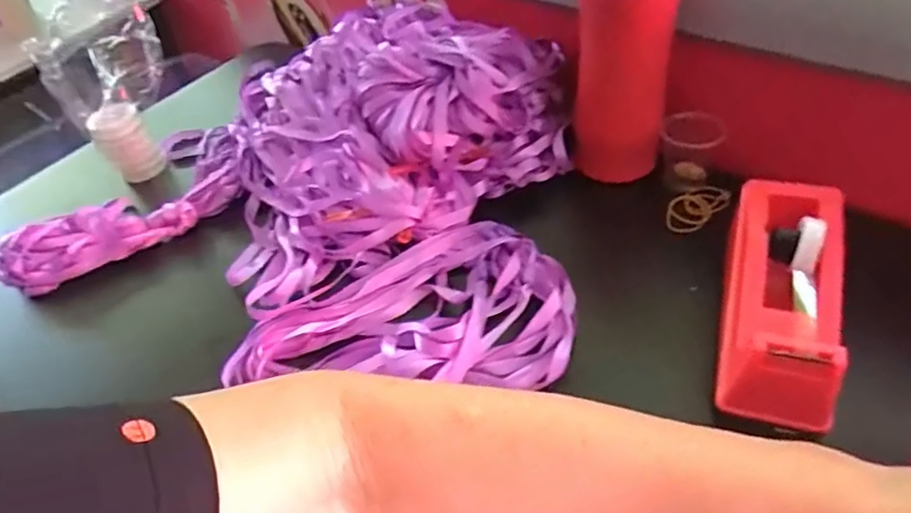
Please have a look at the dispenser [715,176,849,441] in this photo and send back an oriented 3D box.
[{"bbox_3d":[0.200,0.018,0.363,0.065,0.062,0.160,13,61,14],"label":"dispenser"}]

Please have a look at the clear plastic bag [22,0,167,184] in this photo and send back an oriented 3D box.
[{"bbox_3d":[-0.322,-0.150,0.571,0.094,0.157,0.086,-30,49,-18],"label":"clear plastic bag"}]

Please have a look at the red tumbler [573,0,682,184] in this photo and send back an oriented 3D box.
[{"bbox_3d":[0.134,-0.155,0.480,0.072,0.190,0.085,-1,47,8],"label":"red tumbler"}]

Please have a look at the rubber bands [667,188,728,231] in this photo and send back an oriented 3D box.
[{"bbox_3d":[0.196,-0.040,0.487,0.062,0.007,0.033,-35,51,-22],"label":"rubber bands"}]

